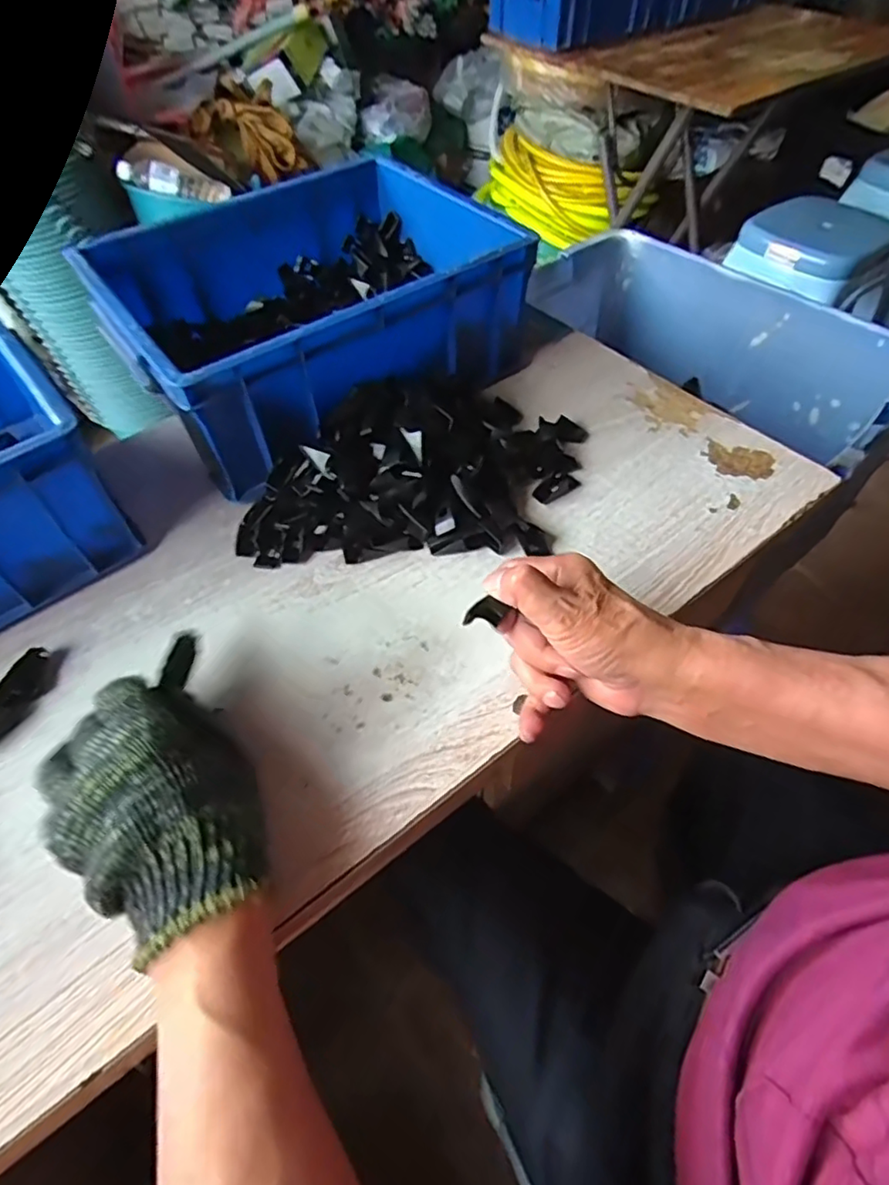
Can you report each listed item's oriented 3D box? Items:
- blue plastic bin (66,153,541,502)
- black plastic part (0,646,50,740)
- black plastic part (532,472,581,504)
[{"bbox_3d":[-0.126,-0.267,0.574,0.324,0.125,0.259,-31,59,-20],"label":"blue plastic bin"},{"bbox_3d":[-0.289,0.073,0.401,0.023,0.017,0.081,11,54,10],"label":"black plastic part"},{"bbox_3d":[0.094,-0.088,0.510,0.041,0.006,0.021,-36,60,-23],"label":"black plastic part"}]

